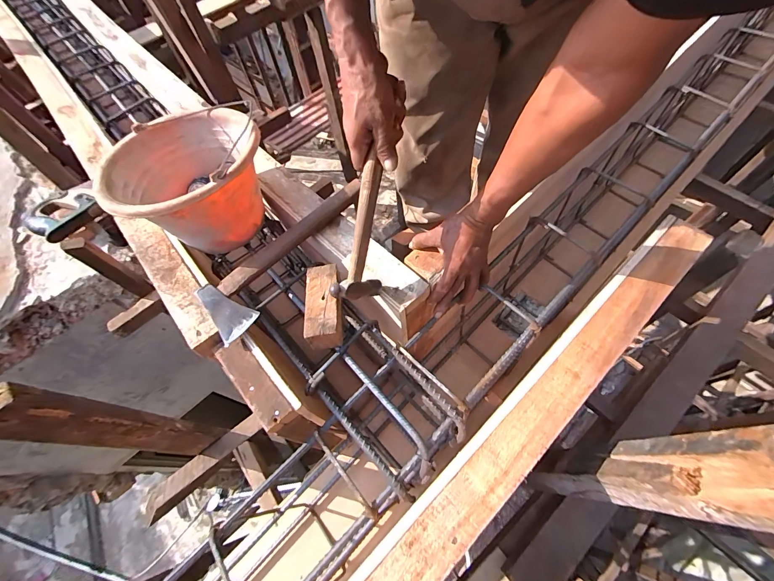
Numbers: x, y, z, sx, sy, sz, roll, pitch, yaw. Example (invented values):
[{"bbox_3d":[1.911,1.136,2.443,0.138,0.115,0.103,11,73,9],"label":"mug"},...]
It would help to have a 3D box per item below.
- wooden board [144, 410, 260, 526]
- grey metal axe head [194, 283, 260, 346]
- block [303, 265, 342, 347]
[{"bbox_3d":[-0.454,0.436,0.820,0.319,0.045,0.056,-39,65,-16],"label":"wooden board"},{"bbox_3d":[-0.251,0.029,0.501,0.095,0.026,0.060,34,69,20],"label":"grey metal axe head"},{"bbox_3d":[-0.098,0.024,0.526,0.055,0.046,0.125,-6,61,1],"label":"block"}]

